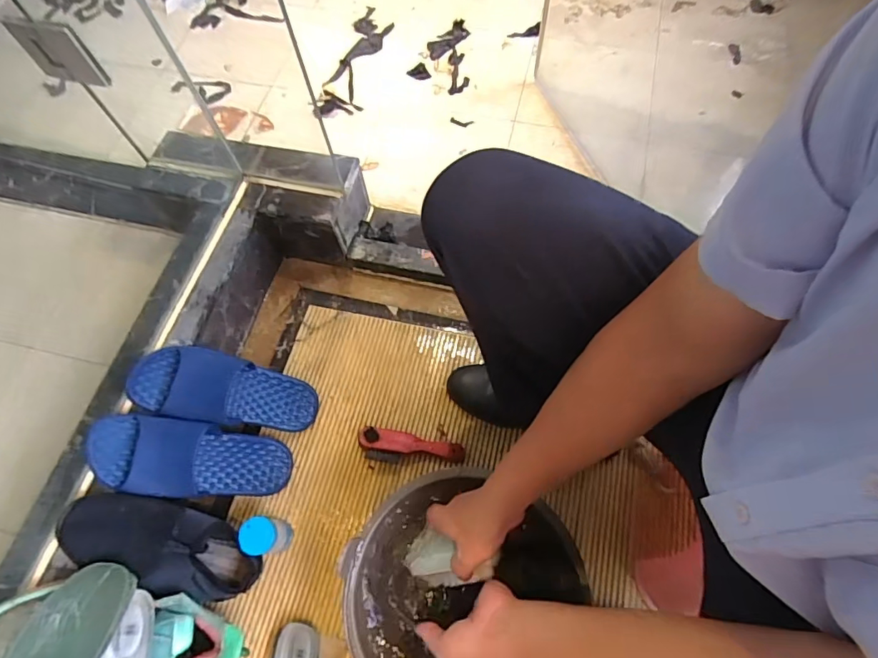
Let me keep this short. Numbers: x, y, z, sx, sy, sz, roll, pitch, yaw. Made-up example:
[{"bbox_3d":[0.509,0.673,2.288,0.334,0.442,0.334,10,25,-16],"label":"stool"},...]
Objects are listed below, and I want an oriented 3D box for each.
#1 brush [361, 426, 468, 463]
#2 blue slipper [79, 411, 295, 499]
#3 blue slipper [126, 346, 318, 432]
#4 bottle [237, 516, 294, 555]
[{"bbox_3d":[-0.044,0.193,0.786,0.165,0.045,0.049,3,65,5],"label":"brush"},{"bbox_3d":[-0.347,0.192,0.702,0.274,0.053,0.101,21,59,-36],"label":"blue slipper"},{"bbox_3d":[-0.317,0.096,0.749,0.271,0.054,0.109,21,59,-36],"label":"blue slipper"},{"bbox_3d":[-0.249,0.301,0.703,0.045,0.094,0.047,-1,65,3],"label":"bottle"}]

